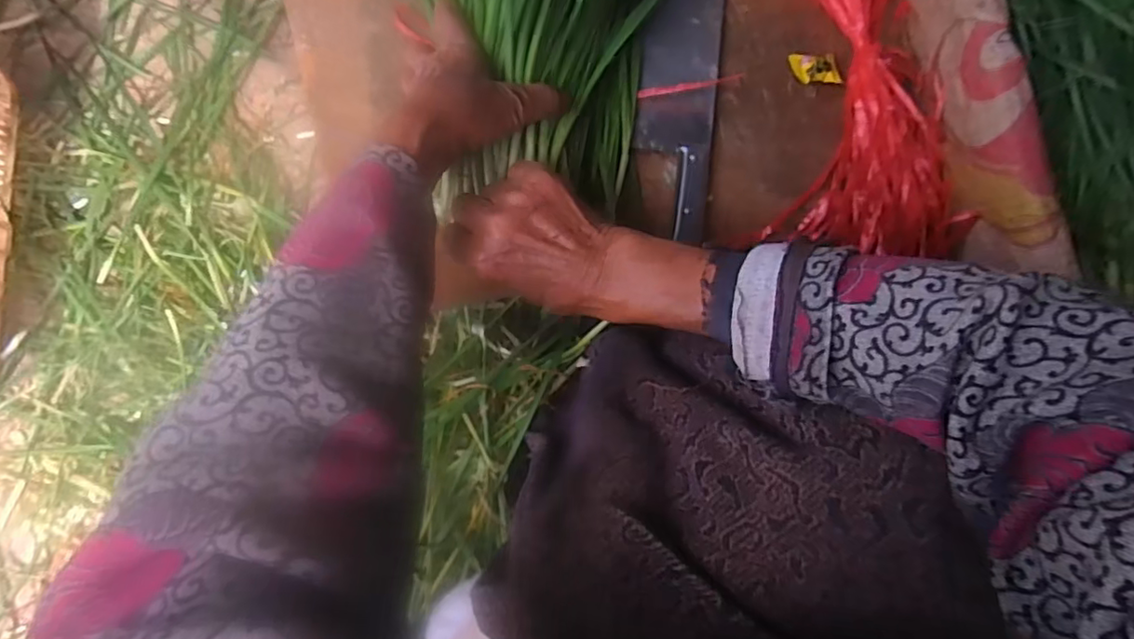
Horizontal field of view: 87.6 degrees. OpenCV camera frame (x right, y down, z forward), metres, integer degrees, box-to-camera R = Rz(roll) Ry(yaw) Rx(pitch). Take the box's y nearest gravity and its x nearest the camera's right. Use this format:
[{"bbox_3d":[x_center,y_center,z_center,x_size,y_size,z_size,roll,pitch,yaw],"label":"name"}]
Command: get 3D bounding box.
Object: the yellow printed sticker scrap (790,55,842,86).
[{"bbox_3d":[0.214,-0.217,0.509,0.042,0.011,0.026,-2,89,-8],"label":"yellow printed sticker scrap"}]

